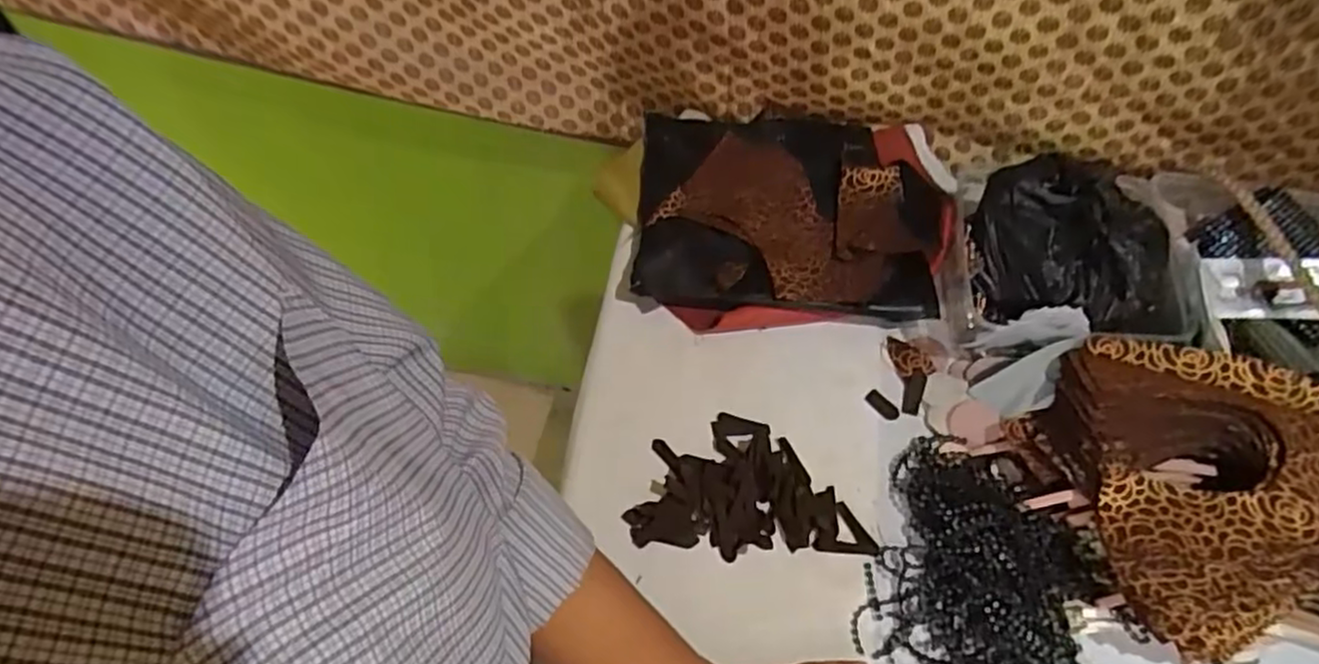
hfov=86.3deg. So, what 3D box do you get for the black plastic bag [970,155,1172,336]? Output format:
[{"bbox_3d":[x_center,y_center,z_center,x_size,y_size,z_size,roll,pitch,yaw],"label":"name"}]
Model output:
[{"bbox_3d":[0.322,-0.066,0.531,0.151,0.069,0.133,10,59,4],"label":"black plastic bag"}]

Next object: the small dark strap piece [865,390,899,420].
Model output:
[{"bbox_3d":[0.174,0.057,0.548,0.028,0.006,0.014,40,65,19],"label":"small dark strap piece"}]

